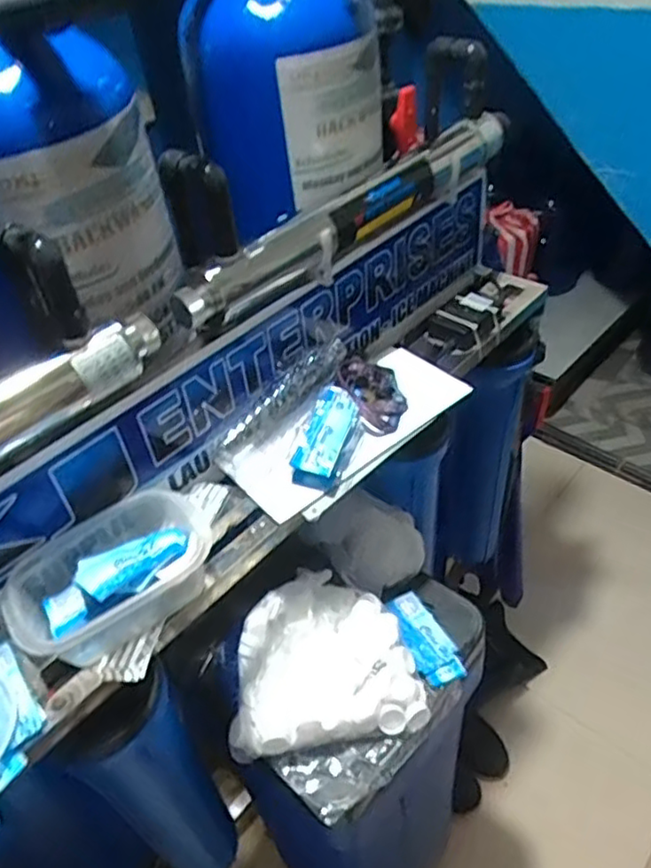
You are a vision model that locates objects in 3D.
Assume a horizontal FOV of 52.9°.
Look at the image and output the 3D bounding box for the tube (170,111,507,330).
[{"bbox_3d":[0.046,-0.269,0.785,0.568,0.071,0.068,-36,49,-29],"label":"tube"}]

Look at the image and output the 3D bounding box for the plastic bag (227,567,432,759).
[{"bbox_3d":[-0.006,0.259,0.782,0.222,0.089,0.193,-9,42,-2],"label":"plastic bag"}]

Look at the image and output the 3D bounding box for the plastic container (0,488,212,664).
[{"bbox_3d":[-0.199,0.122,0.612,0.186,0.059,0.134,-28,46,-22],"label":"plastic container"}]

